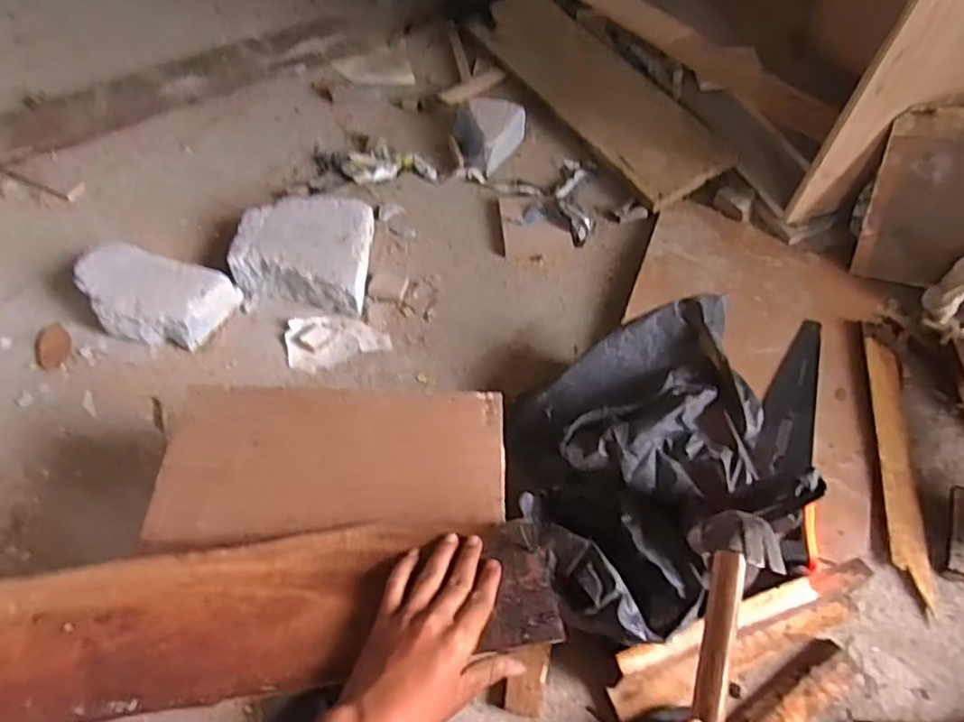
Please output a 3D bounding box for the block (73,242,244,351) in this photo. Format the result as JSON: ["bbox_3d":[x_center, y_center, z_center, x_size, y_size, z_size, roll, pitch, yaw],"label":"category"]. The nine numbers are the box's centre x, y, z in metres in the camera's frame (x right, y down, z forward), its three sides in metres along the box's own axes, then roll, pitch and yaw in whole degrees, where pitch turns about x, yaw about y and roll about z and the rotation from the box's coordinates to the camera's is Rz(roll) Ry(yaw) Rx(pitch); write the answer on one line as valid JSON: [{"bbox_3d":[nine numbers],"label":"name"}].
[{"bbox_3d":[-0.477,-0.092,0.929,0.212,0.075,0.124,8,58,2],"label":"block"}]

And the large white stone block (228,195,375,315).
[{"bbox_3d":[-0.273,-0.178,0.996,0.202,0.068,0.194,7,58,2],"label":"large white stone block"}]

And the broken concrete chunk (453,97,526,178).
[{"bbox_3d":[0.010,-0.412,1.170,0.131,0.067,0.135,7,58,2],"label":"broken concrete chunk"}]

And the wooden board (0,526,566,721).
[{"bbox_3d":[-0.223,0.206,0.502,0.557,0.019,0.121,-6,58,-9],"label":"wooden board"}]

